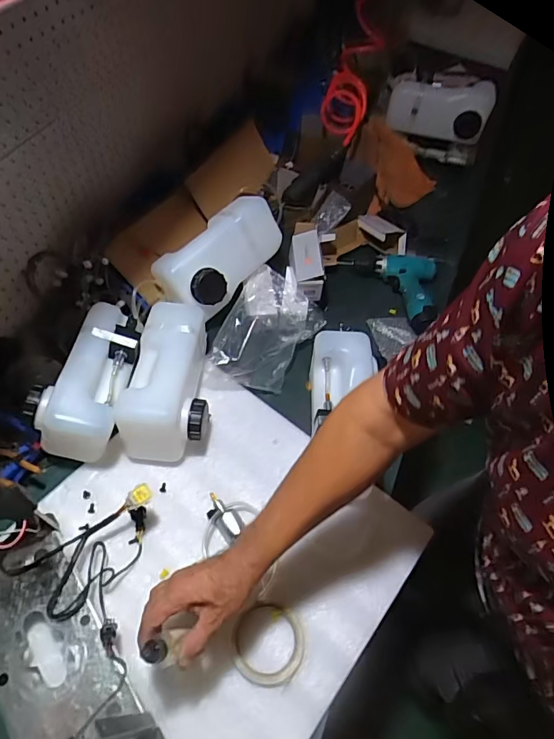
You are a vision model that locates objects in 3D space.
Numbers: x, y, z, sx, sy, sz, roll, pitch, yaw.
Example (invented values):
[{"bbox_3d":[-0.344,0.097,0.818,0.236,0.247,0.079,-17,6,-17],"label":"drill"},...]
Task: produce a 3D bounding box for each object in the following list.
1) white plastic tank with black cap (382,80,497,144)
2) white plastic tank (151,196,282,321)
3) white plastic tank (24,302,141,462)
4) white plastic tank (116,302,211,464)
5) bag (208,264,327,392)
[{"bbox_3d":[0.447,-0.715,1.274,0.267,0.126,0.082,6,56,1],"label":"white plastic tank with black cap"},{"bbox_3d":[-0.110,-0.225,0.928,0.138,0.124,0.285,37,62,20],"label":"white plastic tank"},{"bbox_3d":[-0.301,0.005,0.763,0.130,0.100,0.259,29,49,-18],"label":"white plastic tank"},{"bbox_3d":[-0.186,0.015,0.796,0.126,0.137,0.263,-1,56,-4],"label":"white plastic tank"},{"bbox_3d":[-0.009,-0.077,0.890,0.168,0.089,0.263,17,57,8],"label":"bag"}]

